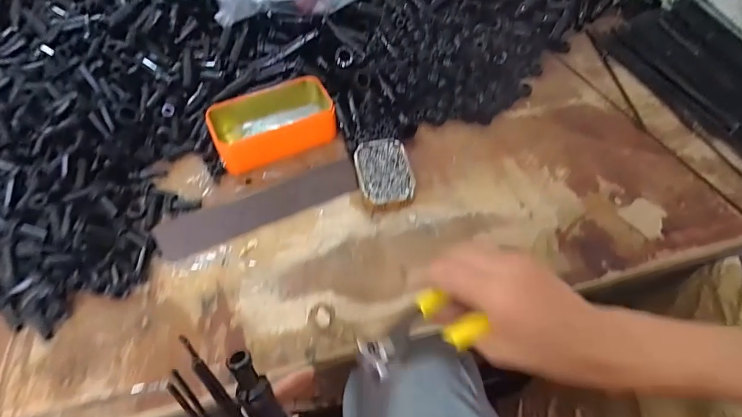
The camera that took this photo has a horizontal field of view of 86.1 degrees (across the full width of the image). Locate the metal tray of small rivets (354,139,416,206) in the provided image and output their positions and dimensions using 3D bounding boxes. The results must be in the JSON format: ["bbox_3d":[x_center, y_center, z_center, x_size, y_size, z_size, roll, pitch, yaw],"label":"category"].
[{"bbox_3d":[0.015,-0.042,0.462,0.061,0.016,0.090,-9,60,-7],"label":"metal tray of small rivets"}]

